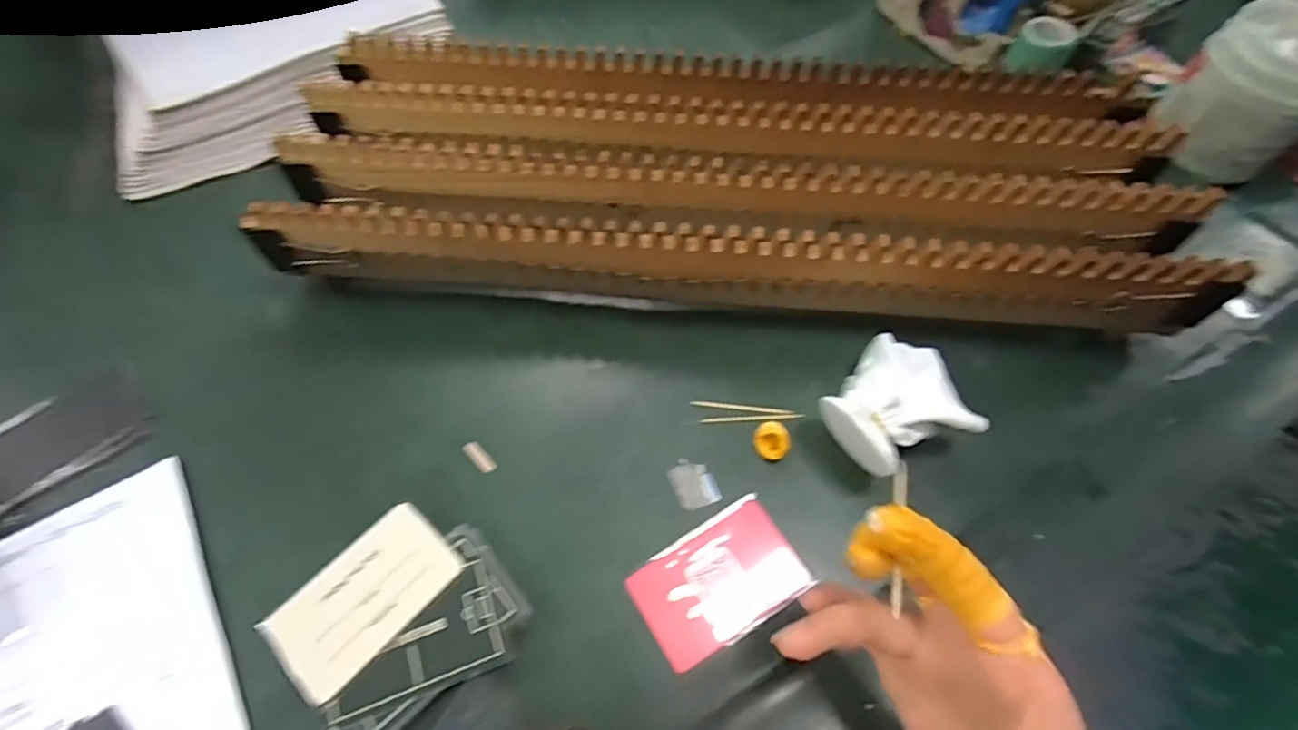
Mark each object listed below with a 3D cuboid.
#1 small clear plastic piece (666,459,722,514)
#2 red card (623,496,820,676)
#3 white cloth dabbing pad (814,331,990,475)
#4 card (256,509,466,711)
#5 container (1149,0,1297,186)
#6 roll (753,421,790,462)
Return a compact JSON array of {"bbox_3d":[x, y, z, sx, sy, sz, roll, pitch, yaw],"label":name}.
[{"bbox_3d":[0.026,0.068,0.351,0.024,0.004,0.029,-20,63,-12],"label":"small clear plastic piece"},{"bbox_3d":[0.038,0.115,0.324,0.088,0.004,0.058,-28,65,-16],"label":"red card"},{"bbox_3d":[0.137,0.023,0.350,0.078,0.048,0.072,-21,63,-12],"label":"white cloth dabbing pad"},{"bbox_3d":[-0.142,0.115,0.302,0.054,0.004,0.086,36,64,21],"label":"card"},{"bbox_3d":[0.473,-0.216,0.469,0.083,0.091,0.094,-35,66,-18],"label":"container"},{"bbox_3d":[0.073,0.044,0.356,0.021,0.014,0.018,28,64,14],"label":"roll"}]

